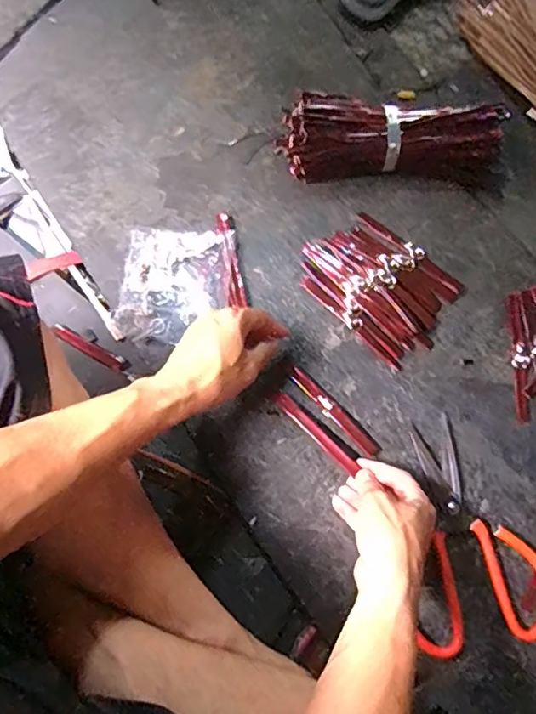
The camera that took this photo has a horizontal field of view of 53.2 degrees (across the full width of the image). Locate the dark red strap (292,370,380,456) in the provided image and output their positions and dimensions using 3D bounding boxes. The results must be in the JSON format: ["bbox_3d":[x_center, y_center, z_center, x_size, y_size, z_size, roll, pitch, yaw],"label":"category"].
[{"bbox_3d":[0.070,0.058,0.563,0.015,0.008,0.118,-43,79,-10],"label":"dark red strap"}]

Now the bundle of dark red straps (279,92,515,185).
[{"bbox_3d":[0.142,-0.250,0.621,0.257,0.052,0.081,2,75,1],"label":"bundle of dark red straps"}]

